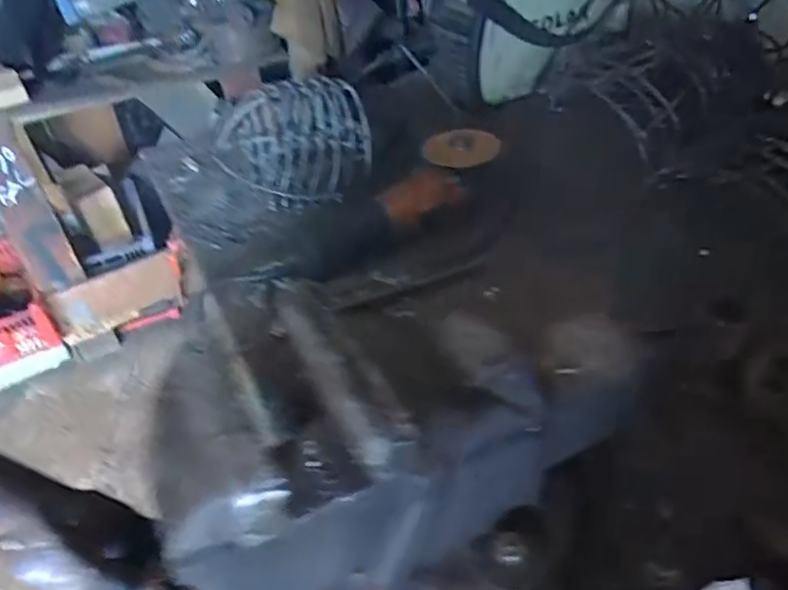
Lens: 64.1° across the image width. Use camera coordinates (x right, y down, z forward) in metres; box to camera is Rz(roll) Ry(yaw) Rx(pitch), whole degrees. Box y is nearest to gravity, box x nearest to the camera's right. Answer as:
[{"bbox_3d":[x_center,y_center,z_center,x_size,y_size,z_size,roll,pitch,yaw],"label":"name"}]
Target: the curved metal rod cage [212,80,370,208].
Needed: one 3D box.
[{"bbox_3d":[-0.136,-0.203,0.842,0.192,0.123,0.148,-12,40,-9],"label":"curved metal rod cage"}]

